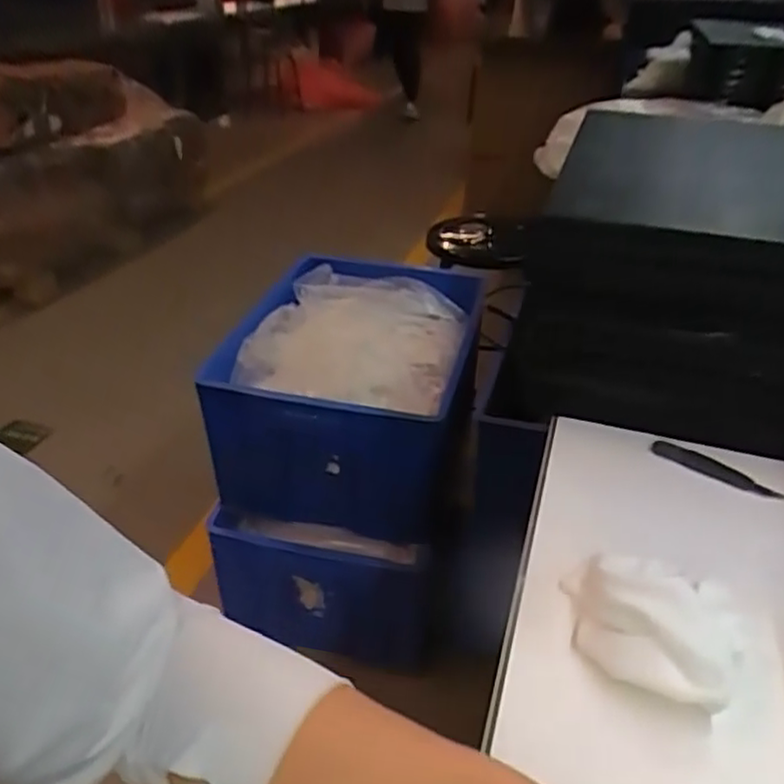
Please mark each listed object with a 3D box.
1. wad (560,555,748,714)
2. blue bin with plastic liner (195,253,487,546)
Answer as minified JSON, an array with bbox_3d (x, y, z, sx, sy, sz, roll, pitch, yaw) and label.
[{"bbox_3d":[0.128,0.116,0.345,0.087,0.035,0.058,19,37,26],"label":"wad"},{"bbox_3d":[-0.066,-0.012,1.262,0.411,0.265,0.463,7,34,9],"label":"blue bin with plastic liner"}]

